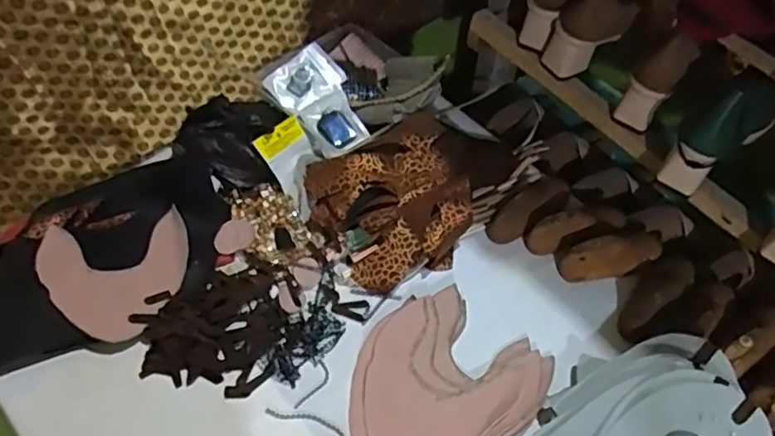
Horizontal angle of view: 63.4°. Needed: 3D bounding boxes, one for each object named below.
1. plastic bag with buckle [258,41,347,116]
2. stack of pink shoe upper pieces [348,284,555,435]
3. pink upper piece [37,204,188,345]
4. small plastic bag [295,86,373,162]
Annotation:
[{"bbox_3d":[-0.114,-0.190,0.871,0.102,0.012,0.080,-40,87,-21],"label":"plastic bag with buckle"},{"bbox_3d":[0.061,0.173,0.696,0.223,0.019,0.181,-15,55,-13],"label":"stack of pink shoe upper pieces"},{"bbox_3d":[-0.316,0.062,0.736,0.156,0.030,0.172,-13,55,-12],"label":"pink upper piece"},{"bbox_3d":[-0.076,-0.129,0.853,0.082,0.014,0.091,-26,78,-24],"label":"small plastic bag"}]

